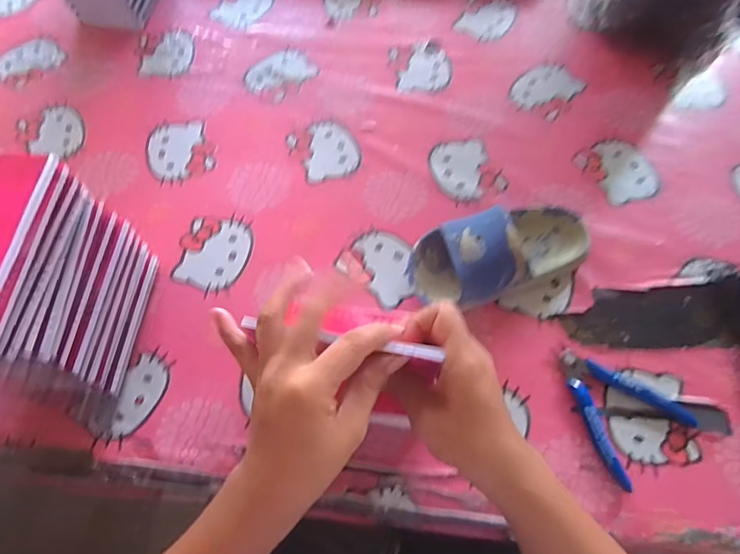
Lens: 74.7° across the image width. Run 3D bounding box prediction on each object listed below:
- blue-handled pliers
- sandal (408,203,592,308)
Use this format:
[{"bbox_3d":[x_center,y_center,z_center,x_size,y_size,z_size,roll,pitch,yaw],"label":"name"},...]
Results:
[{"bbox_3d":[0.204,0.107,0.411,0.087,0.014,0.106,-35,70,-14],"label":"blue-handled pliers"},{"bbox_3d":[0.121,-0.025,0.445,0.171,0.061,0.075,-18,66,-7],"label":"sandal"}]

